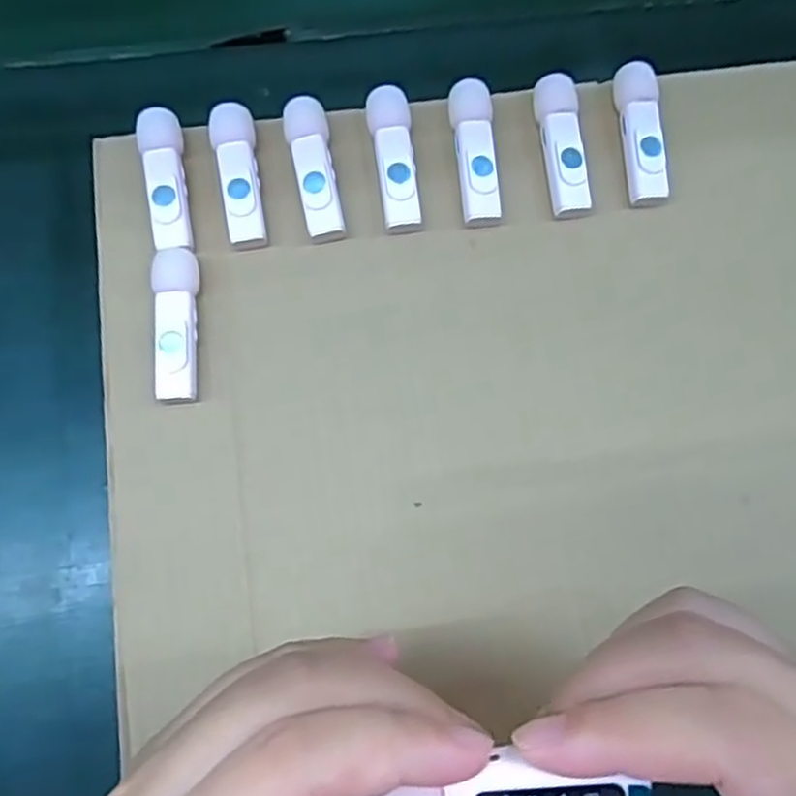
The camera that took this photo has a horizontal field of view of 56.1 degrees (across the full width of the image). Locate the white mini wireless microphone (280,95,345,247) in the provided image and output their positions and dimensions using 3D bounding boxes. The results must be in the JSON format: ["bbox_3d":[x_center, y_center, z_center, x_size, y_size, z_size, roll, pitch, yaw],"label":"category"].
[{"bbox_3d":[-0.037,-0.100,0.330,0.018,0.017,0.063,-9,78,-3],"label":"white mini wireless microphone"}]

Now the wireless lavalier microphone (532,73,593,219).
[{"bbox_3d":[0.074,-0.112,0.333,0.018,0.015,0.062,-9,78,-3],"label":"wireless lavalier microphone"}]

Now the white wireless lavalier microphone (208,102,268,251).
[{"bbox_3d":[-0.070,-0.097,0.329,0.018,0.016,0.064,-8,78,-3],"label":"white wireless lavalier microphone"}]

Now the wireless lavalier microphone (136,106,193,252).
[{"bbox_3d":[-0.101,-0.093,0.328,0.017,0.020,0.063,-8,78,-3],"label":"wireless lavalier microphone"}]

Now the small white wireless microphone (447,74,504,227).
[{"bbox_3d":[0.034,-0.108,0.333,0.018,0.015,0.065,-3,78,-2],"label":"small white wireless microphone"}]

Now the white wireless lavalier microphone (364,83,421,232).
[{"bbox_3d":[-0.002,-0.104,0.332,0.018,0.017,0.064,-7,78,-3],"label":"white wireless lavalier microphone"}]

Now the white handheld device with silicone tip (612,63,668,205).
[{"bbox_3d":[0.108,-0.117,0.334,0.017,0.018,0.060,-5,78,-2],"label":"white handheld device with silicone tip"}]

